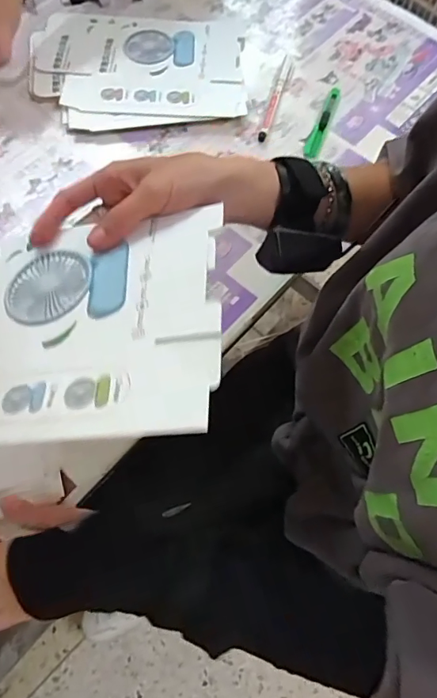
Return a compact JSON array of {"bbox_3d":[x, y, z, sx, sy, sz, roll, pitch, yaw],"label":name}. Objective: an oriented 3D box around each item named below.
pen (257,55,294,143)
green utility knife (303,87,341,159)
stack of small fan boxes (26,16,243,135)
[{"bbox_3d":[0.072,-0.312,0.582,0.014,0.011,0.145,15,68,6],"label":"pen"},{"bbox_3d":[0.129,-0.280,0.572,0.017,0.008,0.109,20,69,8],"label":"green utility knife"},{"bbox_3d":[-0.101,-0.352,0.591,0.263,0.020,0.187,-1,67,0],"label":"stack of small fan boxes"}]

